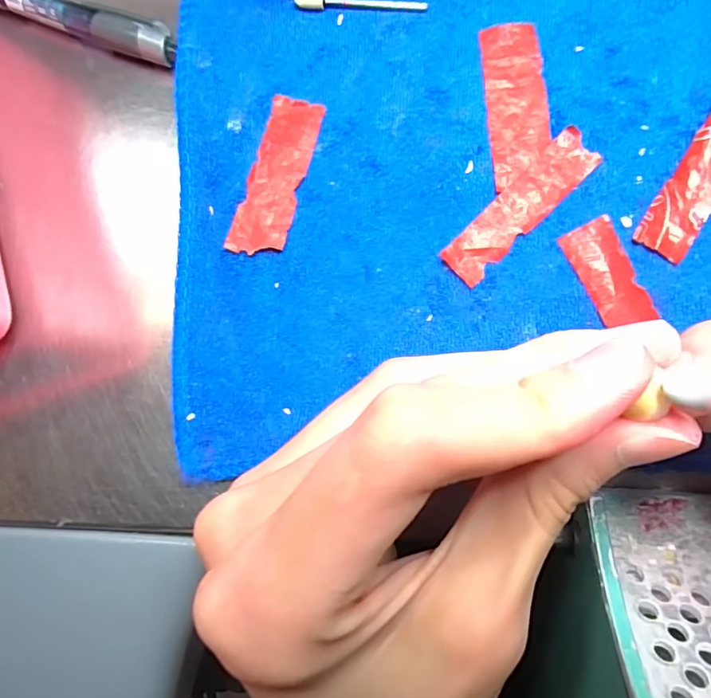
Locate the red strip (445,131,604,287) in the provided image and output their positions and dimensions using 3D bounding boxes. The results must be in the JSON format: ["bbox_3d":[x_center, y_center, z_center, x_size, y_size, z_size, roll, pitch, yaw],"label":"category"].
[{"bbox_3d":[0.054,-0.046,0.155,0.058,0.004,0.015,-45,81,2],"label":"red strip"}]

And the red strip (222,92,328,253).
[{"bbox_3d":[-0.027,-0.060,0.167,0.019,0.004,0.057,17,84,0],"label":"red strip"}]

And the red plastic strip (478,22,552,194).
[{"bbox_3d":[0.054,-0.082,0.159,0.019,0.004,0.057,-5,82,6],"label":"red plastic strip"}]

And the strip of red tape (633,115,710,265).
[{"bbox_3d":[0.109,-0.056,0.147,0.015,0.008,0.059,32,87,10],"label":"strip of red tape"}]

